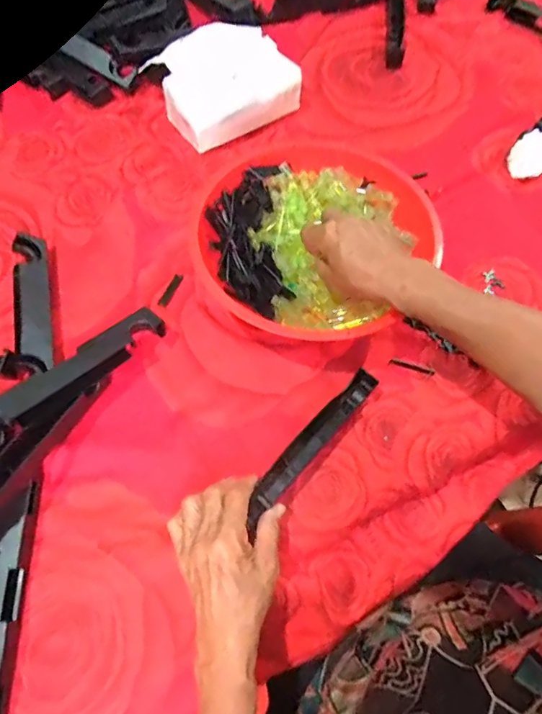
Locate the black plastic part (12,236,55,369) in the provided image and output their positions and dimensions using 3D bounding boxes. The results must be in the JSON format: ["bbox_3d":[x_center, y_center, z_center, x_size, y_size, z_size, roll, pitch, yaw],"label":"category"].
[{"bbox_3d":[-0.249,-0.059,0.462,0.031,0.029,0.159,-15,67,-8],"label":"black plastic part"}]

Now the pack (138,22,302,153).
[{"bbox_3d":[-0.059,-0.369,0.587,0.167,0.064,0.145,-30,70,-14],"label":"pack"}]

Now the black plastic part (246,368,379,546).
[{"bbox_3d":[0.036,0.081,0.411,0.025,0.028,0.176,39,70,15],"label":"black plastic part"}]

